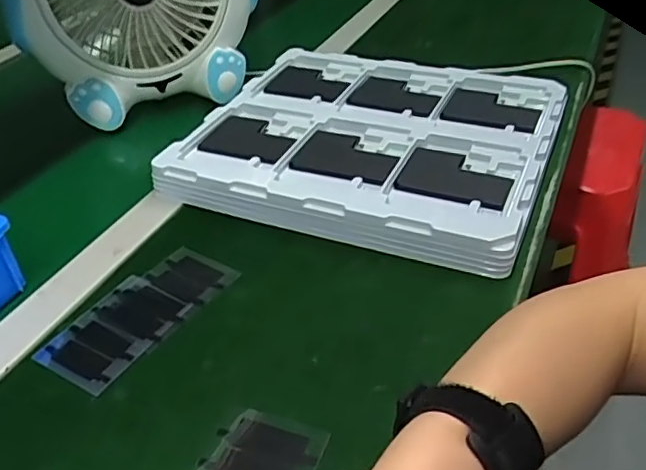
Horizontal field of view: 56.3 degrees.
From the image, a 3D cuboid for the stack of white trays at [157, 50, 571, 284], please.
[{"bbox_3d":[0.053,-0.107,0.592,0.314,0.035,0.320,13,39,21],"label":"stack of white trays"}]

